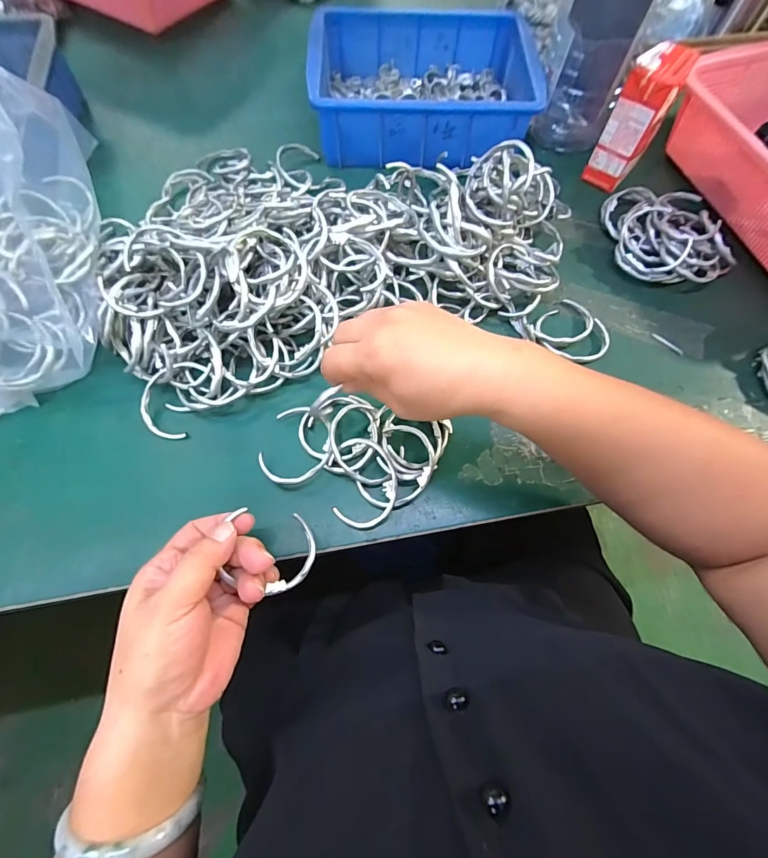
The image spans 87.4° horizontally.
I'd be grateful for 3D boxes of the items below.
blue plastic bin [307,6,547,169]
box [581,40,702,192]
[{"bbox_3d":[0.041,-0.384,0.458,0.238,0.072,0.168,1,67,-2],"label":"blue plastic bin"},{"bbox_3d":[0.262,-0.320,0.421,0.045,0.112,0.058,37,71,12],"label":"box"}]

